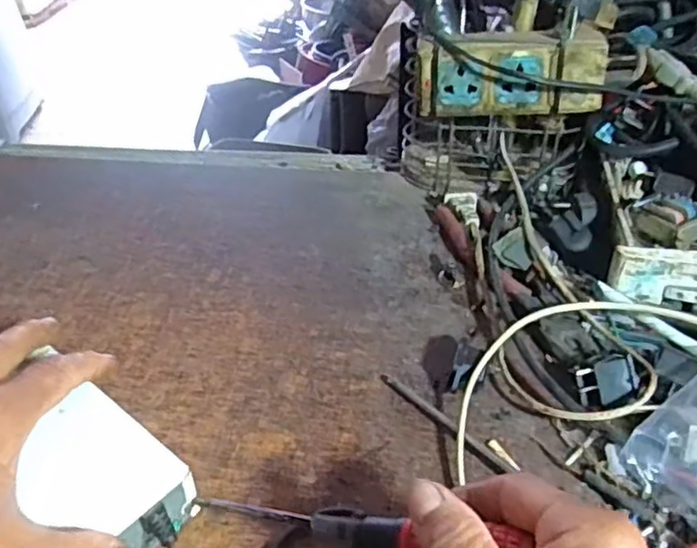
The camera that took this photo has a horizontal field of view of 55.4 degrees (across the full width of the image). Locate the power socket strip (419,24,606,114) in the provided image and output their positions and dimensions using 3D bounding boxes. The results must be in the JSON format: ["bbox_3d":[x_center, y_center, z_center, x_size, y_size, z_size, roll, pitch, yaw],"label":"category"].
[{"bbox_3d":[0.119,-0.151,0.492,0.131,0.057,0.034,3,40,6],"label":"power socket strip"}]

